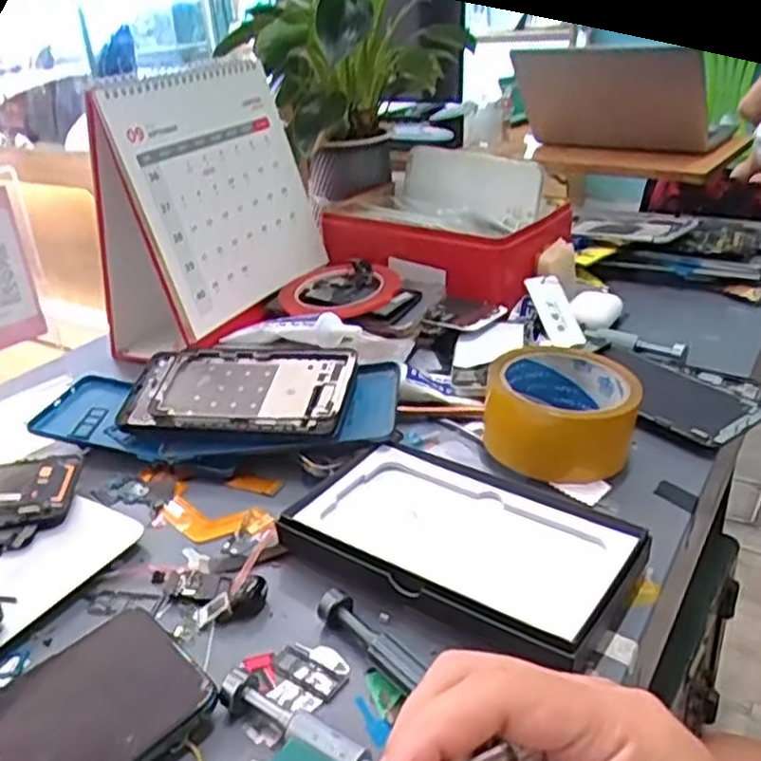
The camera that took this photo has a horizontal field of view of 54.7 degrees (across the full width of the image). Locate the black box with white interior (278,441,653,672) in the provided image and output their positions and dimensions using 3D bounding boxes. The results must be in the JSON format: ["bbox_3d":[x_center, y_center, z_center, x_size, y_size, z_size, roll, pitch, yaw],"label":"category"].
[{"bbox_3d":[0.035,0.086,0.400,0.184,0.028,0.103,15,33,32],"label":"black box with white interior"}]

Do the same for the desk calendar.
[{"bbox_3d":[-0.152,-0.165,0.691,0.117,0.191,0.247,10,31,25],"label":"desk calendar"}]

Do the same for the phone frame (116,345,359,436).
[{"bbox_3d":[-0.101,0.005,0.516,0.164,0.009,0.079,0,45,15],"label":"phone frame"}]

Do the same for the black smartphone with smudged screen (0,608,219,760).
[{"bbox_3d":[-0.148,0.153,0.299,0.152,0.011,0.076,-27,35,-37],"label":"black smartphone with smudged screen"}]

